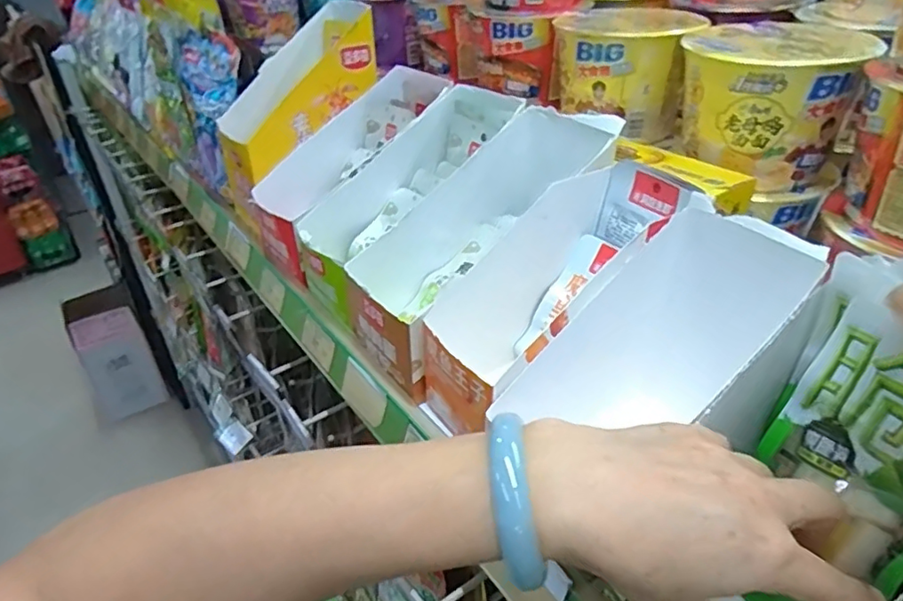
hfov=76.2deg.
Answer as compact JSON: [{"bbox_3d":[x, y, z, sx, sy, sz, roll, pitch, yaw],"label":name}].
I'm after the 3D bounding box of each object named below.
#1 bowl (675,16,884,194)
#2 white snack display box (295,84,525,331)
[{"bbox_3d":[0.261,-0.174,0.496,0.128,0.100,0.128,9,36,15],"label":"bowl"},{"bbox_3d":[-0.041,-0.095,0.530,0.098,0.066,0.250,31,71,38],"label":"white snack display box"}]

